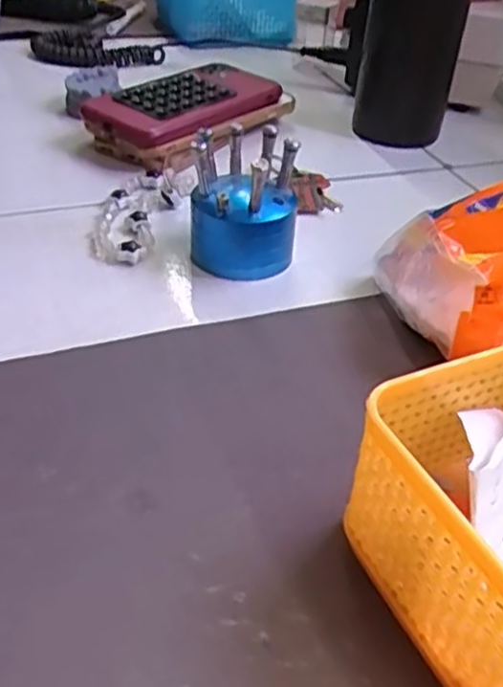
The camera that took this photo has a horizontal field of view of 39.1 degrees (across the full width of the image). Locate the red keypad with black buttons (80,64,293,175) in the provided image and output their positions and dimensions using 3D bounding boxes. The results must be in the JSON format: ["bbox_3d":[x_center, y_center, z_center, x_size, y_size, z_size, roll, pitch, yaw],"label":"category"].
[{"bbox_3d":[-0.048,-0.178,0.538,0.090,0.035,0.150,28,44,28],"label":"red keypad with black buttons"}]

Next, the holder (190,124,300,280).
[{"bbox_3d":[-0.004,-0.080,0.390,0.057,0.071,0.052,2,38,-2],"label":"holder"}]

